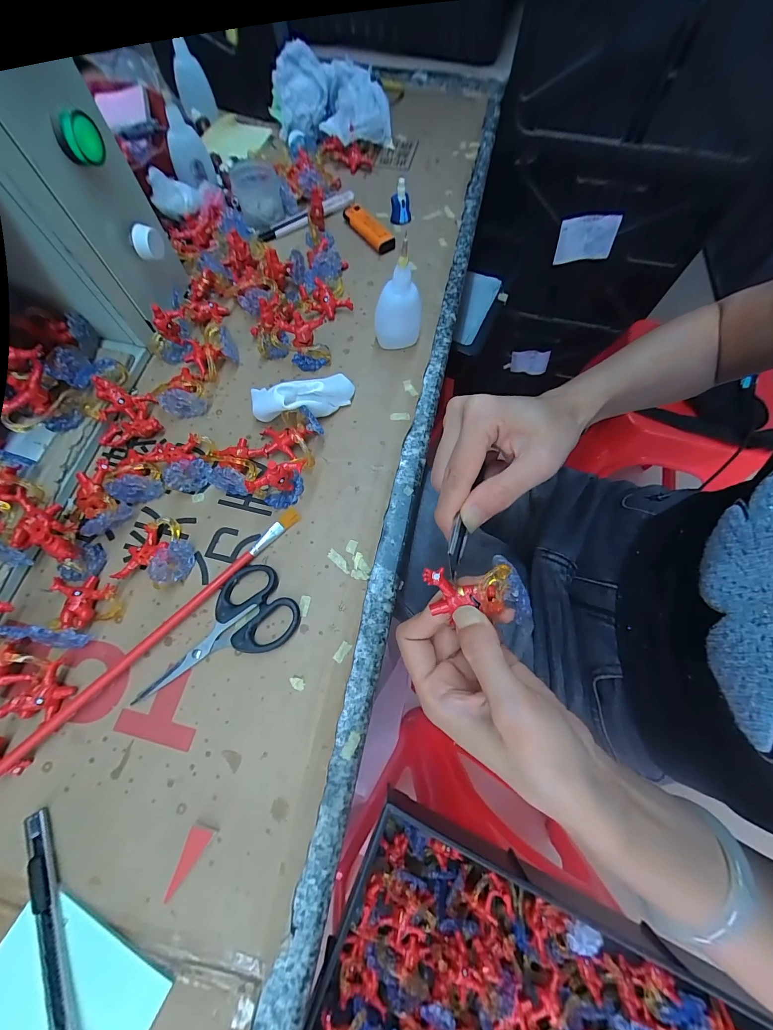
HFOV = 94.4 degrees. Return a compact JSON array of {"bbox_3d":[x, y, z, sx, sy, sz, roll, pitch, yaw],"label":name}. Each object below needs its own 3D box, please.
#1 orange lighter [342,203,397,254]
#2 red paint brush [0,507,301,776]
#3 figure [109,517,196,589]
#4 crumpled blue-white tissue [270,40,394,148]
[{"bbox_3d":[-0.022,-0.341,0.422,0.022,0.016,0.090,-33,74,-12],"label":"orange lighter"},{"bbox_3d":[-0.167,0.084,0.270,0.013,0.015,0.258,42,75,13],"label":"red paint brush"},{"bbox_3d":[-0.186,0.027,0.285,0.058,0.029,0.054,13,70,4],"label":"figure"},{"bbox_3d":[-0.074,-0.548,0.467,0.159,0.066,0.116,-7,70,-3],"label":"crumpled blue-white tissue"}]

